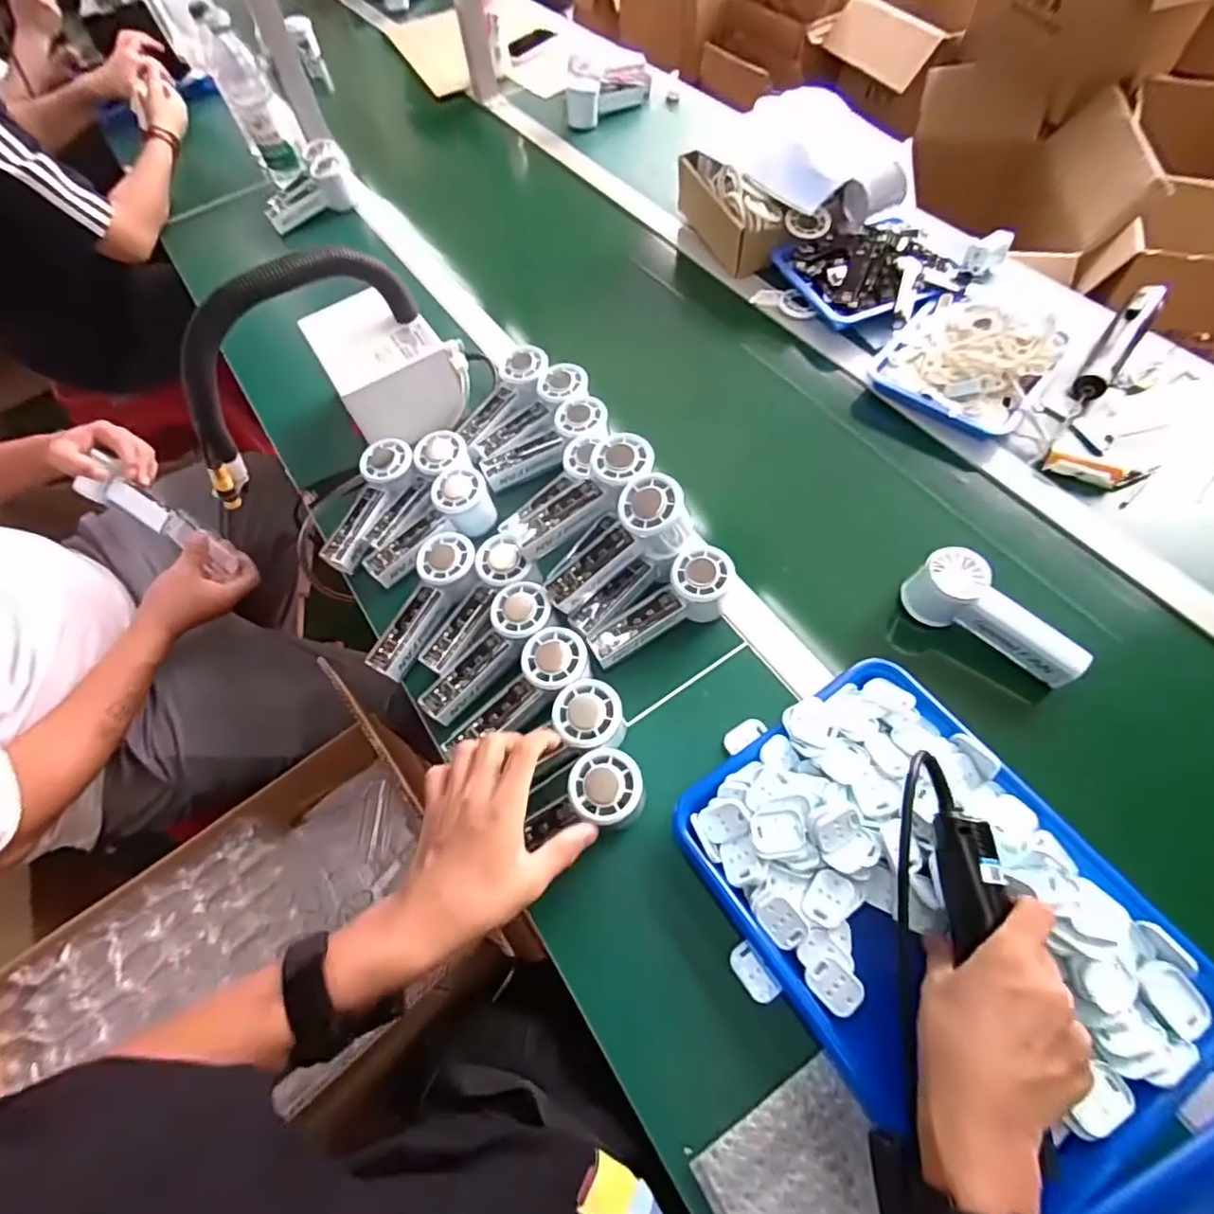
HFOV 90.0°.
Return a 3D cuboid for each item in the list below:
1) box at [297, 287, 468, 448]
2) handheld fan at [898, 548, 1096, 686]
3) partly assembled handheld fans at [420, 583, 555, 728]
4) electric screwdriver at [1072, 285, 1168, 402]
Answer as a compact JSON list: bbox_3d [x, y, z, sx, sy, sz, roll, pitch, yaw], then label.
[{"bbox_3d":[-0.252,-0.284,0.721,0.145,0.090,0.163,-32,64,-14],"label":"box"},{"bbox_3d":[0.358,0.007,0.560,0.151,0.058,0.048,36,68,21],"label":"handheld fan"},{"bbox_3d":[-0.109,0.045,0.572,0.058,0.034,0.151,38,86,22],"label":"partly assembled handheld fans"},{"bbox_3d":[0.599,-0.309,0.711,0.034,0.043,0.192,34,68,20],"label":"electric screwdriver"}]

